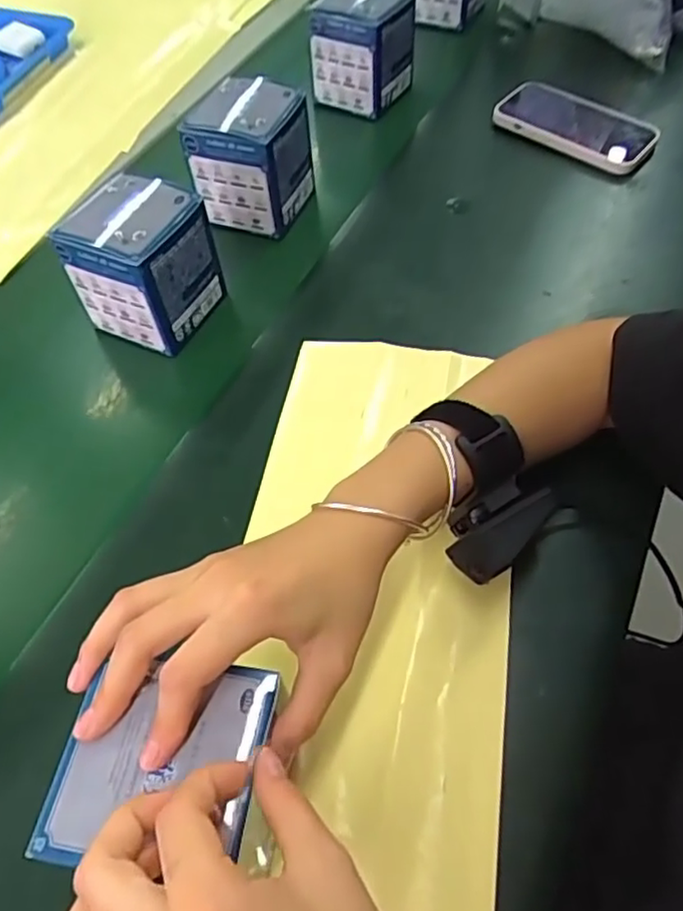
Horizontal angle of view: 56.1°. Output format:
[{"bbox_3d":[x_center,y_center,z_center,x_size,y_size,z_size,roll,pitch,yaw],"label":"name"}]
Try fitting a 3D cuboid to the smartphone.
[{"bbox_3d":[0.229,-0.325,0.626,0.147,0.011,0.078,33,71,15],"label":"smartphone"}]

